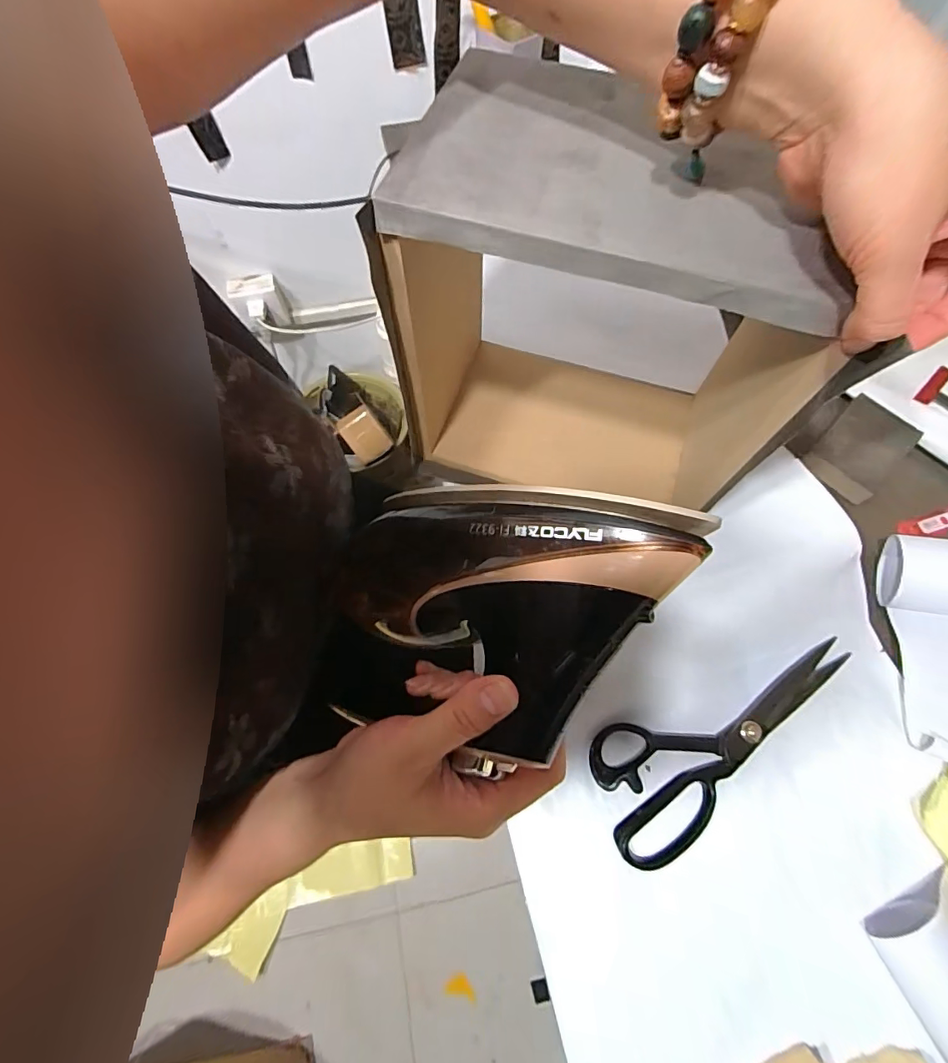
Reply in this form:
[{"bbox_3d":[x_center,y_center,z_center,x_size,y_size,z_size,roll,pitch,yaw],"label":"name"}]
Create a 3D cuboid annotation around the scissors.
[{"bbox_3d":[0.208,0.171,0.382,0.231,0.015,0.094,-19,66,-8],"label":"scissors"}]

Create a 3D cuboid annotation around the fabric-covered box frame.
[{"bbox_3d":[0.088,-0.155,0.381,0.268,0.258,0.171,17,66,8],"label":"fabric-covered box frame"}]

